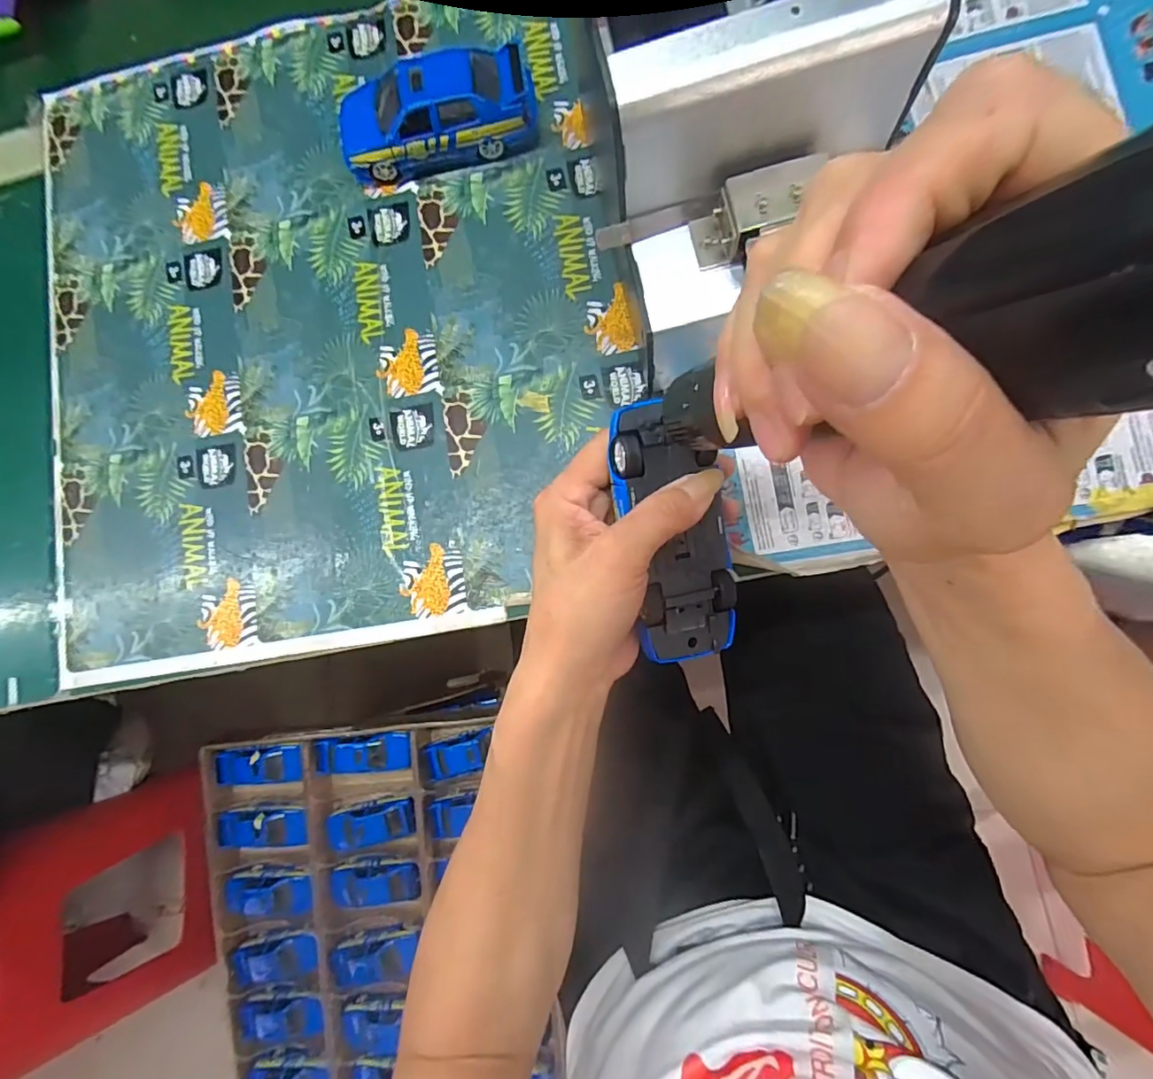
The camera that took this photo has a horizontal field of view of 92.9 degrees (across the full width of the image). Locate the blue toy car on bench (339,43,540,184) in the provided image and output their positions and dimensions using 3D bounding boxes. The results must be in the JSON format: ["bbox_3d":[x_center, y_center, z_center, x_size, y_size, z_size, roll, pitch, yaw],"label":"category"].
[{"bbox_3d":[-0.091,-0.272,0.352,0.128,0.044,0.049,-7,83,7],"label":"blue toy car on bench"}]

